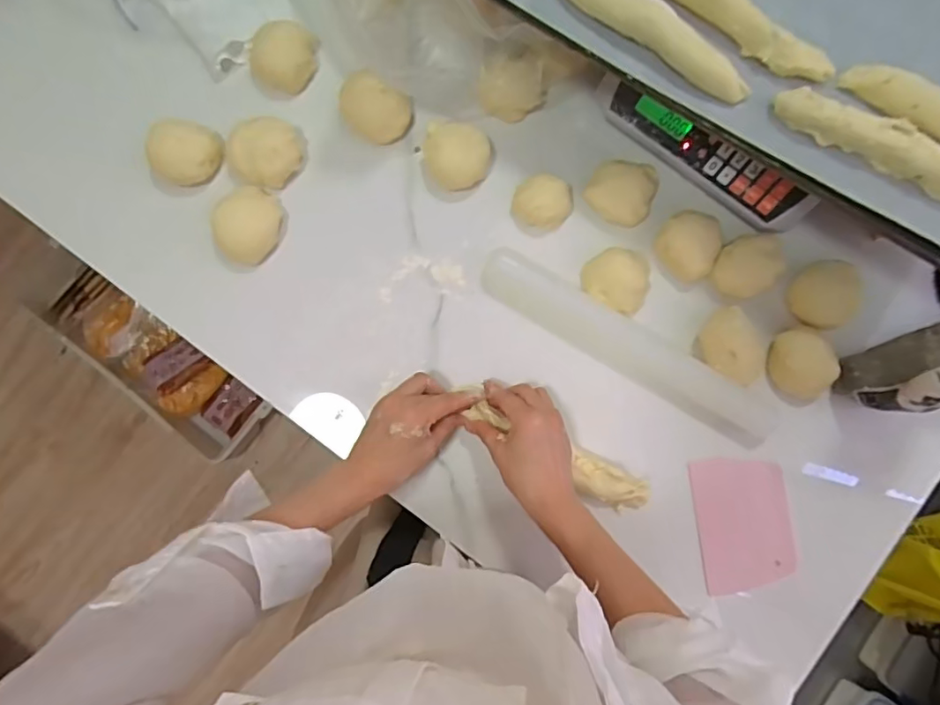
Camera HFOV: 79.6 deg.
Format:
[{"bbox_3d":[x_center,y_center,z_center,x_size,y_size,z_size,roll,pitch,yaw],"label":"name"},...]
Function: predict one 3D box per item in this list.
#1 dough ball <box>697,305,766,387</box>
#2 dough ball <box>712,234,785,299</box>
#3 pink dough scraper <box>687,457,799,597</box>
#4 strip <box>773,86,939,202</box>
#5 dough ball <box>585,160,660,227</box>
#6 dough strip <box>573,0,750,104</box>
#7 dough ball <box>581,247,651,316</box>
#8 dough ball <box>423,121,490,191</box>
[{"bbox_3d":[0.254,-0.005,0.552,0.053,0.034,0.077,-16,86,-2],"label":"dough ball"},{"bbox_3d":[0.272,-0.084,0.554,0.072,0.036,0.057,-31,86,-3],"label":"dough ball"},{"bbox_3d":[0.270,0.167,0.556,0.092,0.008,0.126,-8,88,-1],"label":"pink dough scraper"},{"bbox_3d":[0.350,-0.167,0.462,0.199,0.029,0.029,26,86,1],"label":"strip"},{"bbox_3d":[0.153,-0.162,0.563,0.064,0.042,0.059,0,86,-1],"label":"dough ball"},{"bbox_3d":[0.149,-0.270,0.465,0.189,0.023,0.026,34,86,2],"label":"dough strip"},{"bbox_3d":[0.150,-0.074,0.563,0.068,0.035,0.063,33,86,2],"label":"dough ball"},{"bbox_3d":[-0.012,-0.196,0.561,0.063,0.034,0.062,0,86,-1],"label":"dough ball"}]

